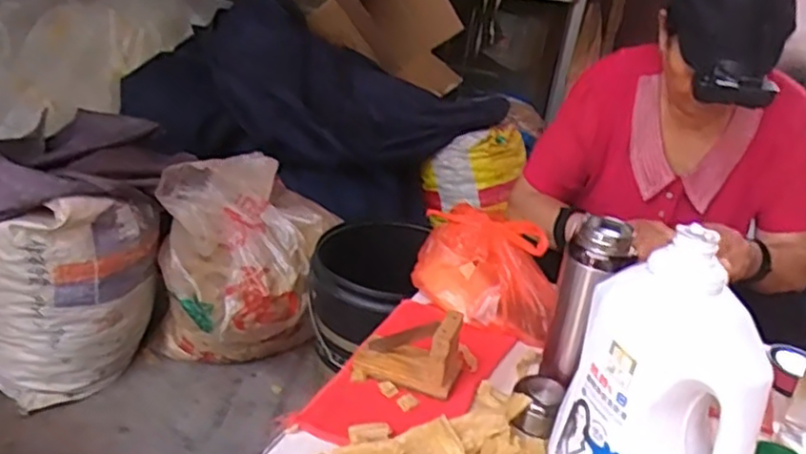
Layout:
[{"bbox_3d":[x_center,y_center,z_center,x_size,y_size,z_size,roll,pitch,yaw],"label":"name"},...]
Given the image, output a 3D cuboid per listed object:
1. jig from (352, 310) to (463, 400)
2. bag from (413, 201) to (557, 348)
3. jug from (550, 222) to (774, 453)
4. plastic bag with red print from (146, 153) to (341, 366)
[{"bbox_3d":[0.007,0.127,0.747,0.115,0.077,0.064,12,26,10],"label":"jig"},{"bbox_3d":[0.108,0.049,0.885,0.209,0.112,0.109,19,28,24],"label":"bag"},{"bbox_3d":[0.200,0.133,0.530,0.076,0.230,0.147,-1,27,-17],"label":"jug"},{"bbox_3d":[-0.332,0.100,1.410,0.336,0.414,0.325,1,27,-13],"label":"plastic bag with red print"}]

